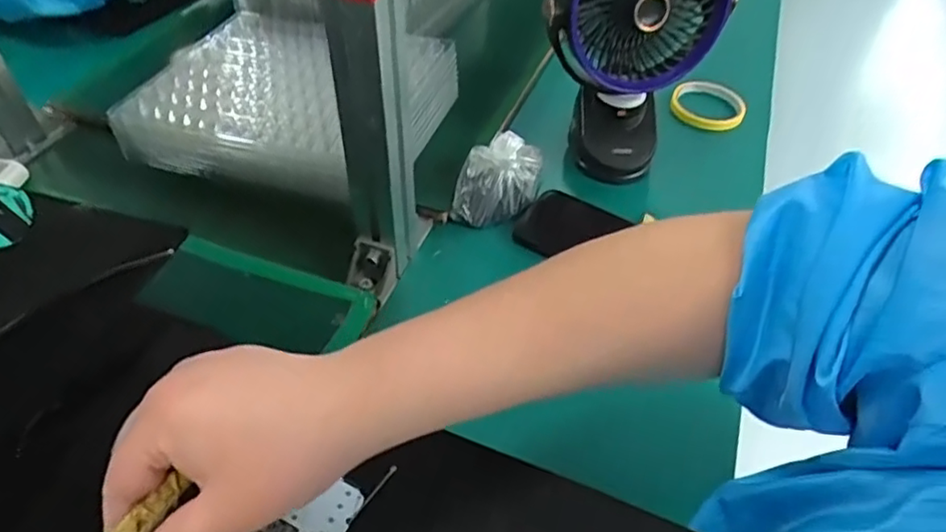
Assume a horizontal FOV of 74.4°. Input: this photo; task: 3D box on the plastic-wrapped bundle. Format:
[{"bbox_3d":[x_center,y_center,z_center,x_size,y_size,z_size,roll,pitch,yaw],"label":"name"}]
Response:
[{"bbox_3d":[0.024,-0.085,0.604,0.080,0.076,0.077,7,48,3],"label":"plastic-wrapped bundle"}]

